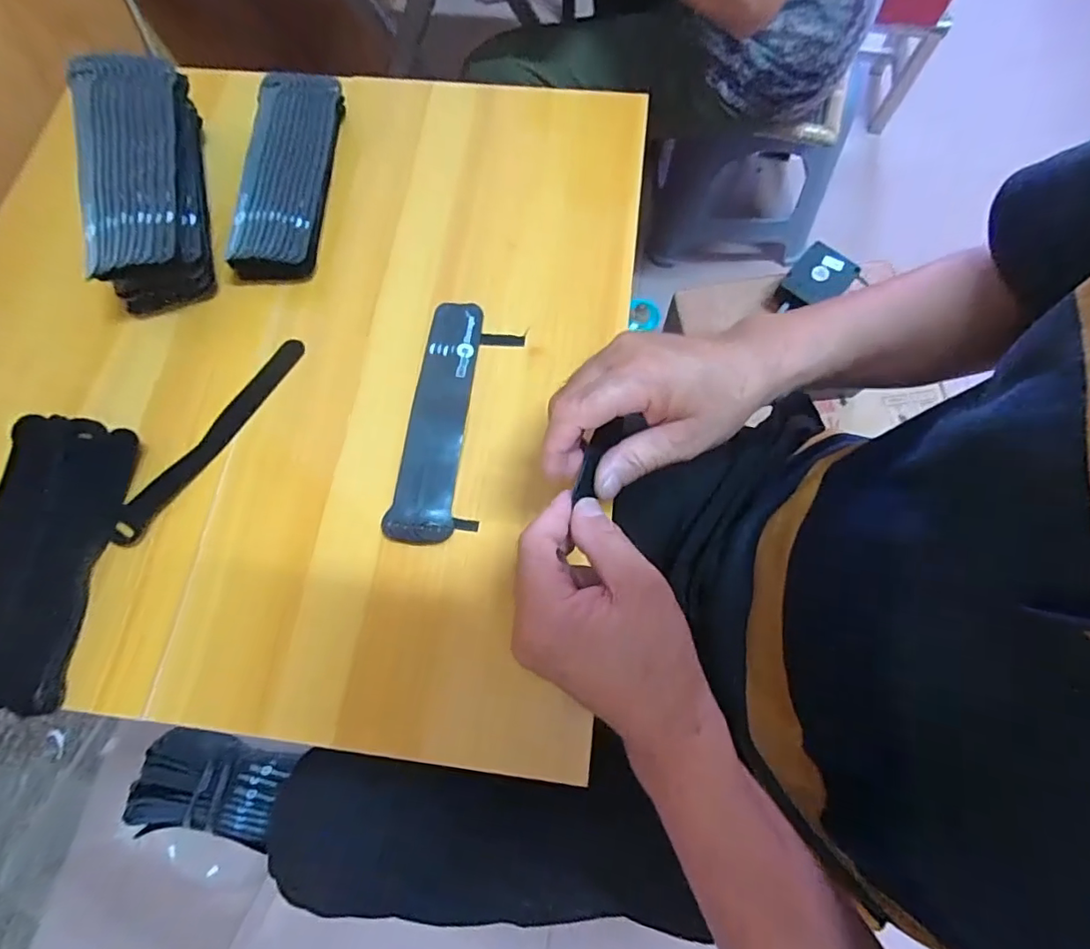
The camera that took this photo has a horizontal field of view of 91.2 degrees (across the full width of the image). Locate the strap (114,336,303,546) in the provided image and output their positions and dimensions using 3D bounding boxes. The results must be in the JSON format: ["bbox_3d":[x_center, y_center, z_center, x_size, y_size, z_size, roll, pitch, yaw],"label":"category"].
[{"bbox_3d":[-0.259,-0.030,0.418,0.021,0.013,0.195,31,75,11],"label":"strap"}]

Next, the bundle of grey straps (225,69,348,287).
[{"bbox_3d":[-0.226,-0.261,0.474,0.070,0.040,0.205,1,72,2],"label":"bundle of grey straps"}]

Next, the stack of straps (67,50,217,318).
[{"bbox_3d":[-0.329,-0.239,0.446,0.081,0.073,0.206,-11,72,-2],"label":"stack of straps"}]

